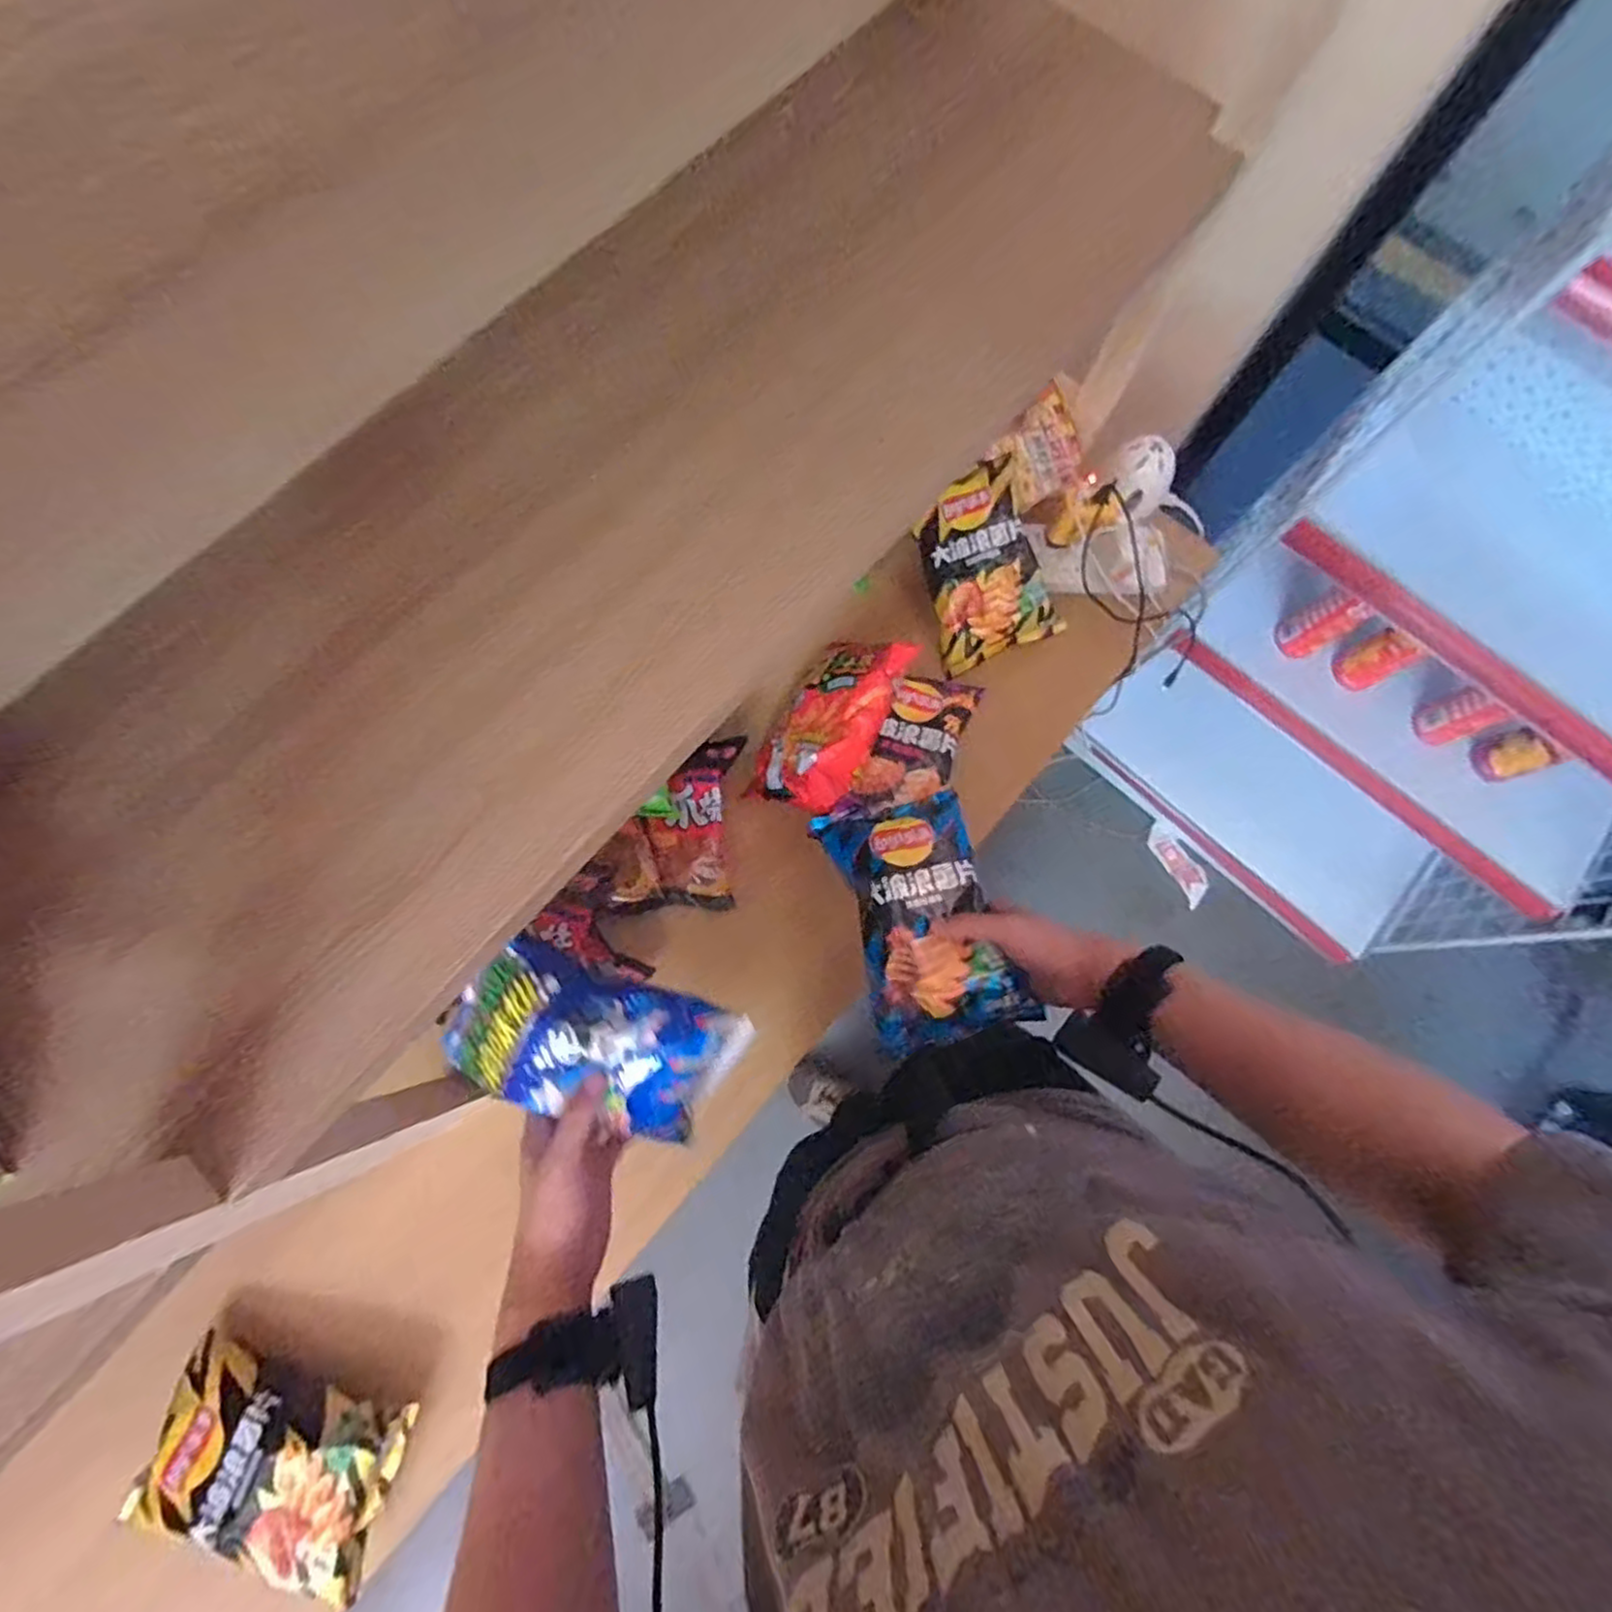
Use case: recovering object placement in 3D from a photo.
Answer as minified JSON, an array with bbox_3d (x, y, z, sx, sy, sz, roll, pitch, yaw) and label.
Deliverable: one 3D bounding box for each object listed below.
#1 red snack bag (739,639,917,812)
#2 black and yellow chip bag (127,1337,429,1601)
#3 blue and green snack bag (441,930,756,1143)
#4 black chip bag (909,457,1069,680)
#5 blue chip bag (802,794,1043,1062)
[{"bbox_3d":[0.019,-0.086,0.701,0.121,0.055,0.188,12,73,42],"label":"red snack bag"},{"bbox_3d":[-0.441,0.542,0.583,0.196,0.040,0.131,16,75,3],"label":"black and yellow chip bag"},{"bbox_3d":[-0.156,0.171,0.522,0.206,0.050,0.116,20,88,-5],"label":"blue and green snack bag"},{"bbox_3d":[0.189,-0.255,0.768,0.120,0.050,0.192,-15,101,12],"label":"black chip bag"},{"bbox_3d":[0.096,0.089,0.592,0.122,0.048,0.198,-15,76,-5],"label":"blue chip bag"}]

